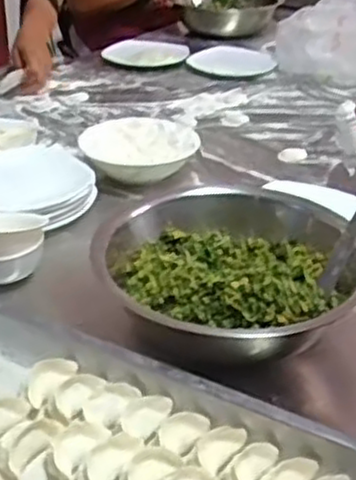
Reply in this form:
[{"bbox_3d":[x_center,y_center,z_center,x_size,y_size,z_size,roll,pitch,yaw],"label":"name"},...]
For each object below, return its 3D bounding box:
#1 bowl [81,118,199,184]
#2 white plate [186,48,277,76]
[{"bbox_3d":[-0.056,-0.131,1.109,0.164,0.054,0.164,2,29,-1],"label":"bowl"},{"bbox_3d":[0.115,-0.383,1.594,0.179,0.016,0.179,1,29,-2],"label":"white plate"}]

